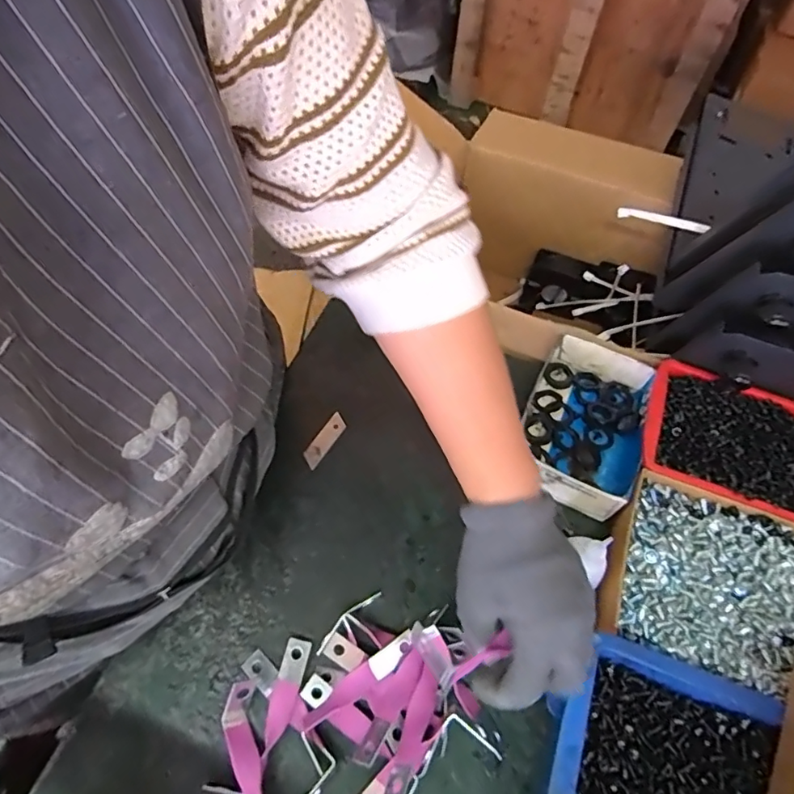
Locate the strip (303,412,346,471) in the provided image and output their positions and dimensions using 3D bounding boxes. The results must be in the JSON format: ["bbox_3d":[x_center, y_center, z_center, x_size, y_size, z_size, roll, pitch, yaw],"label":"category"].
[{"bbox_3d":[-0.072,0.043,0.531,0.018,0.004,0.061,32,63,6],"label":"strip"}]

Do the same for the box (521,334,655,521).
[{"bbox_3d":[0.183,0.028,0.528,0.107,0.049,0.168,20,58,9],"label":"box"}]

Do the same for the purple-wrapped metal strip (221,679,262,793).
[{"bbox_3d":[-0.100,0.257,0.368,0.024,0.020,0.114,-19,43,-16],"label":"purple-wrapped metal strip"}]

